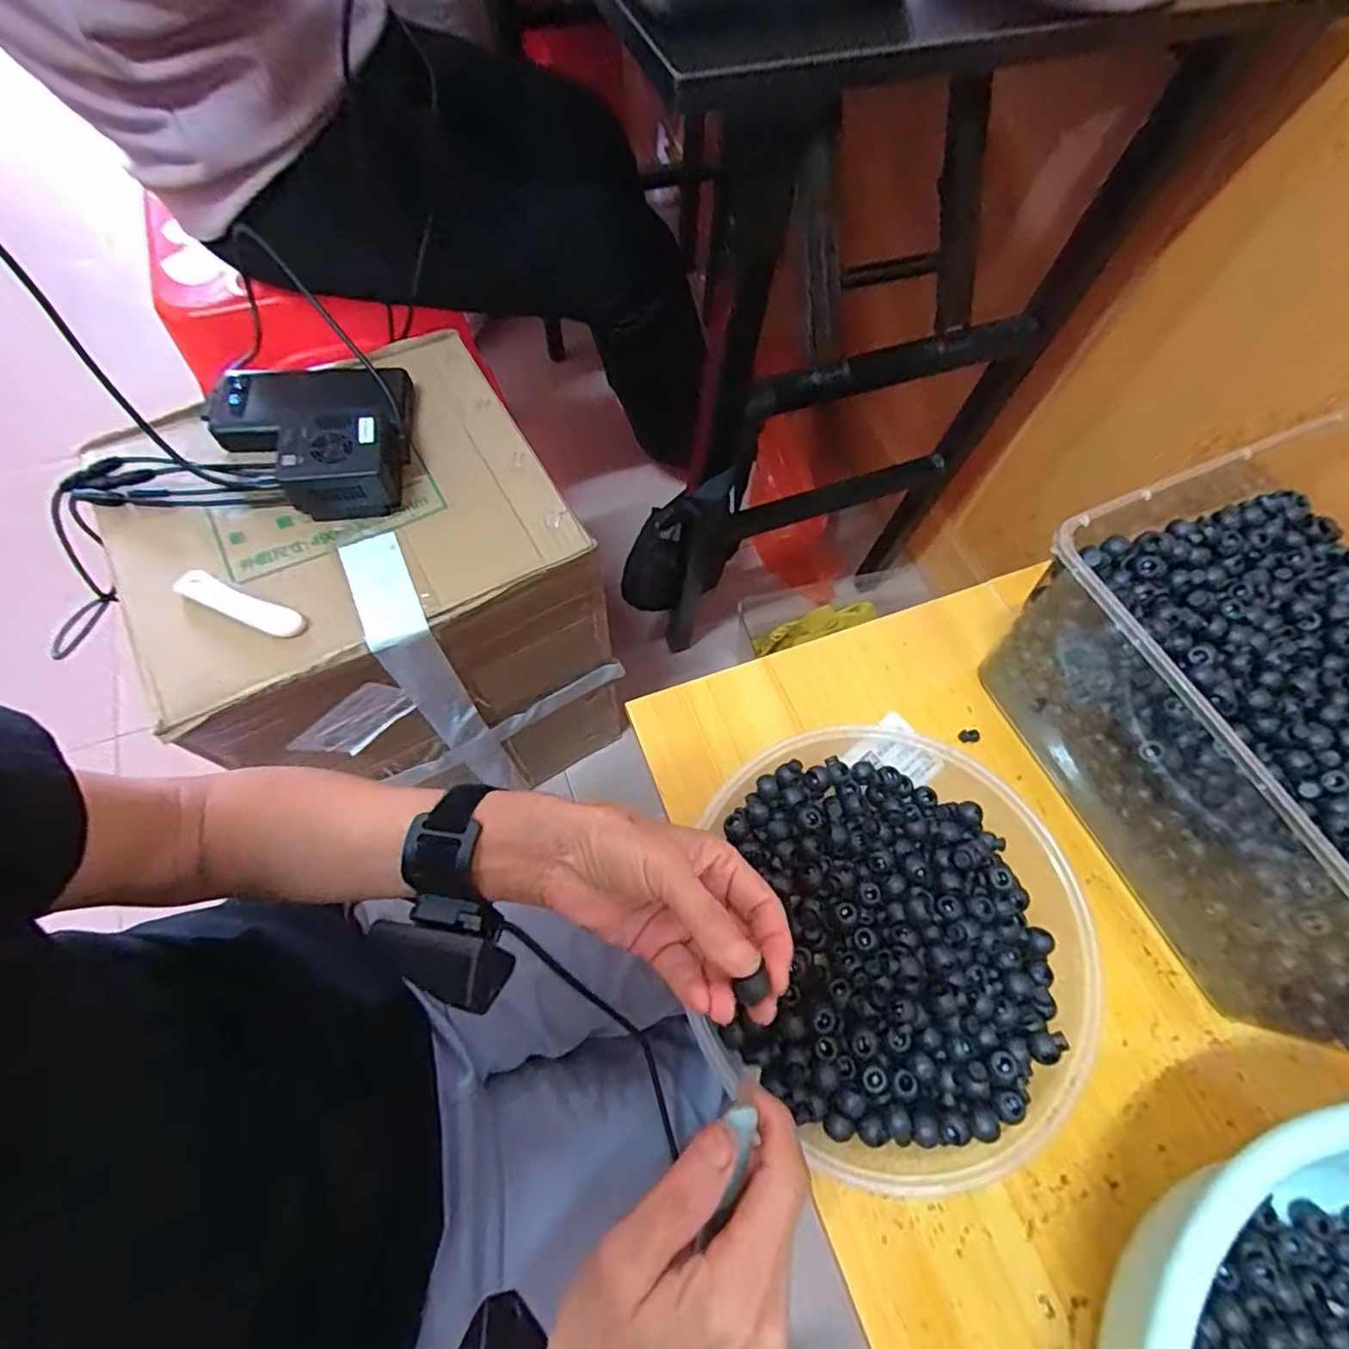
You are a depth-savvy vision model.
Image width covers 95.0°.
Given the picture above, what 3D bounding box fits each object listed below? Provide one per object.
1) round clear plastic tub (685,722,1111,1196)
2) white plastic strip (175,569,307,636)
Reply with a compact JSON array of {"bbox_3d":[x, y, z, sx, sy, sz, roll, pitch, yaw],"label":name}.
[{"bbox_3d":[0.125,0.144,0.355,0.206,0.048,0.225,1,65,-2],"label":"round clear plastic tub"},{"bbox_3d":[-0.321,-0.052,0.456,0.096,0.013,0.022,20,66,7],"label":"white plastic strip"}]

